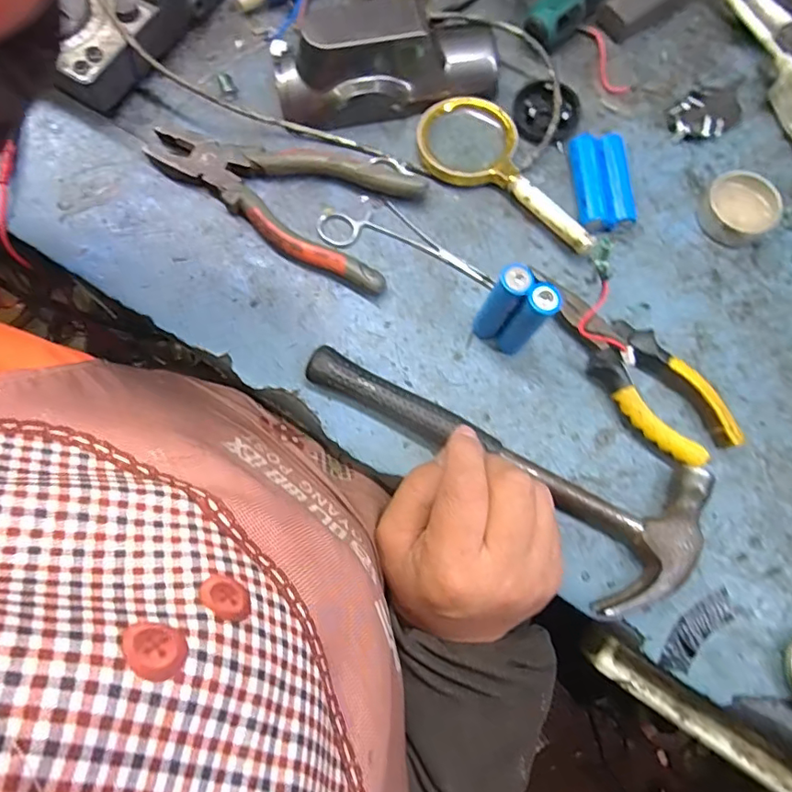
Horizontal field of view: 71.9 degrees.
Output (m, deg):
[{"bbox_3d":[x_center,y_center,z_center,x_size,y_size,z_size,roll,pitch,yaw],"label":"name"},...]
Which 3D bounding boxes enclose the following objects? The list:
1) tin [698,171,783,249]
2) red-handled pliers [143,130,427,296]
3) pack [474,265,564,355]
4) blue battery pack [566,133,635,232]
[{"bbox_3d":[0.234,-0.128,0.373,0.048,0.015,0.046,0,76,0],"label":"tin"},{"bbox_3d":[-0.080,-0.146,0.377,0.189,0.017,0.090,24,77,6],"label":"red-handled pliers"},{"bbox_3d":[0.071,-0.049,0.328,0.037,0.068,0.021,34,78,8],"label":"pack"},{"bbox_3d":[0.140,-0.145,0.375,0.038,0.018,0.071,-3,76,-1],"label":"blue battery pack"}]

